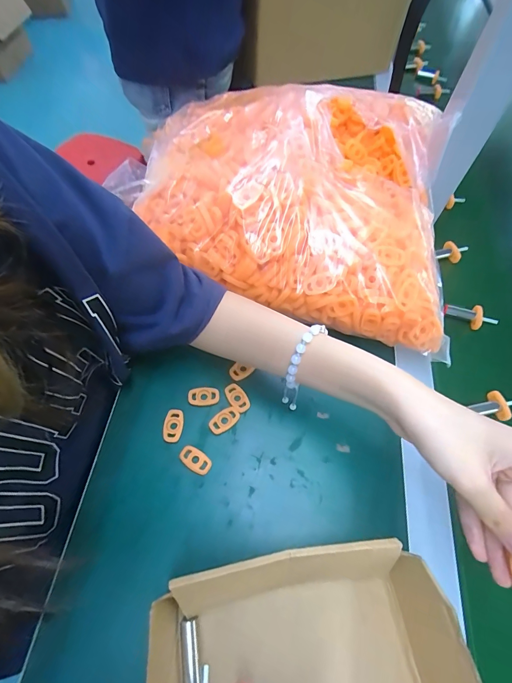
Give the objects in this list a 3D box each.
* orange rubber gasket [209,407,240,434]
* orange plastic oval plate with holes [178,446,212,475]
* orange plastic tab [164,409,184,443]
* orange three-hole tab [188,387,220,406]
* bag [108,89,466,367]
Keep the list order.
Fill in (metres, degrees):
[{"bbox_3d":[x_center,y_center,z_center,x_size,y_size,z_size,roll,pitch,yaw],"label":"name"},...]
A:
[{"bbox_3d":[-0.032,0.080,0.352,0.032,0.004,0.019,-36,68,-19],"label":"orange rubber gasket"},{"bbox_3d":[-0.058,0.115,0.334,0.032,0.004,0.019,29,64,14],"label":"orange plastic oval plate with holes"},{"bbox_3d":[-0.083,0.085,0.347,0.019,0.004,0.032,3,61,0],"label":"orange plastic tab"},{"bbox_3d":[-0.055,0.058,0.363,0.032,0.004,0.019,-3,61,-3],"label":"orange three-hole tab"},{"bbox_3d":[0.057,-0.169,0.385,0.339,0.099,0.258,17,62,8],"label":"bag"}]

